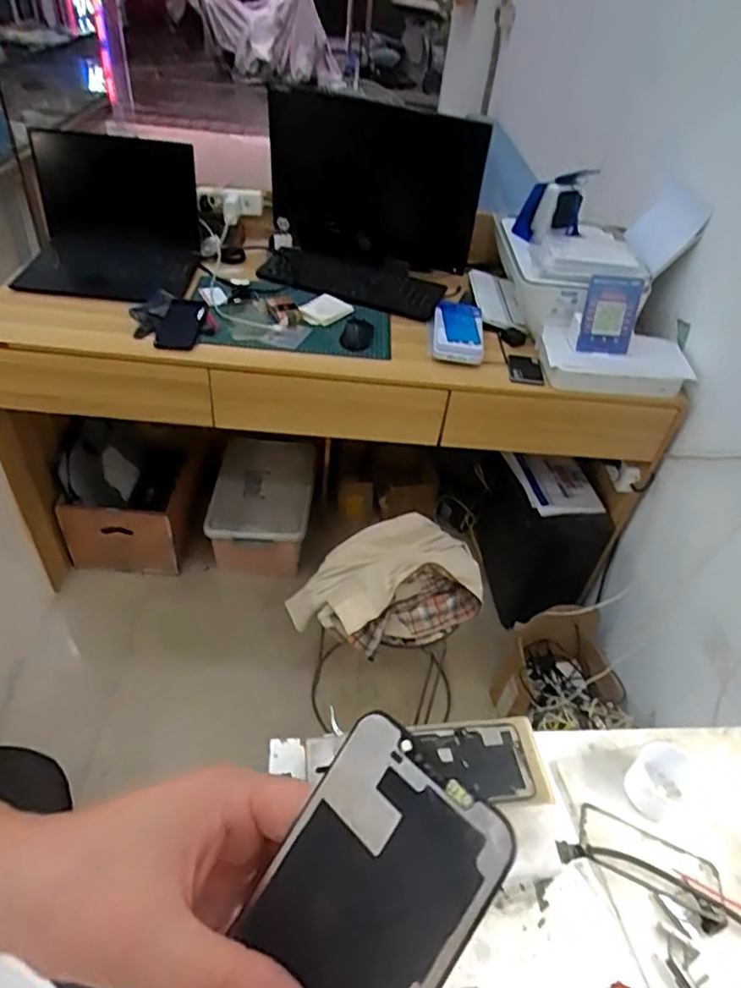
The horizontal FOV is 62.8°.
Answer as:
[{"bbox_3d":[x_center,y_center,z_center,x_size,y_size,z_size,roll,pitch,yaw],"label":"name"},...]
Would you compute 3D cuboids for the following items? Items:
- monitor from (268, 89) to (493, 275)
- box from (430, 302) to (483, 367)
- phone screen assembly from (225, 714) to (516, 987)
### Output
[{"bbox_3d":[0.005,-0.695,1.392,0.464,0.384,0.051,9,62,3],"label":"monitor"},{"bbox_3d":[0.187,-0.355,1.310,0.110,0.045,0.192,9,43,2],"label":"box"},{"bbox_3d":[-0.014,0.148,0.193,0.068,0.005,0.137,27,82,40],"label":"phone screen assembly"}]

